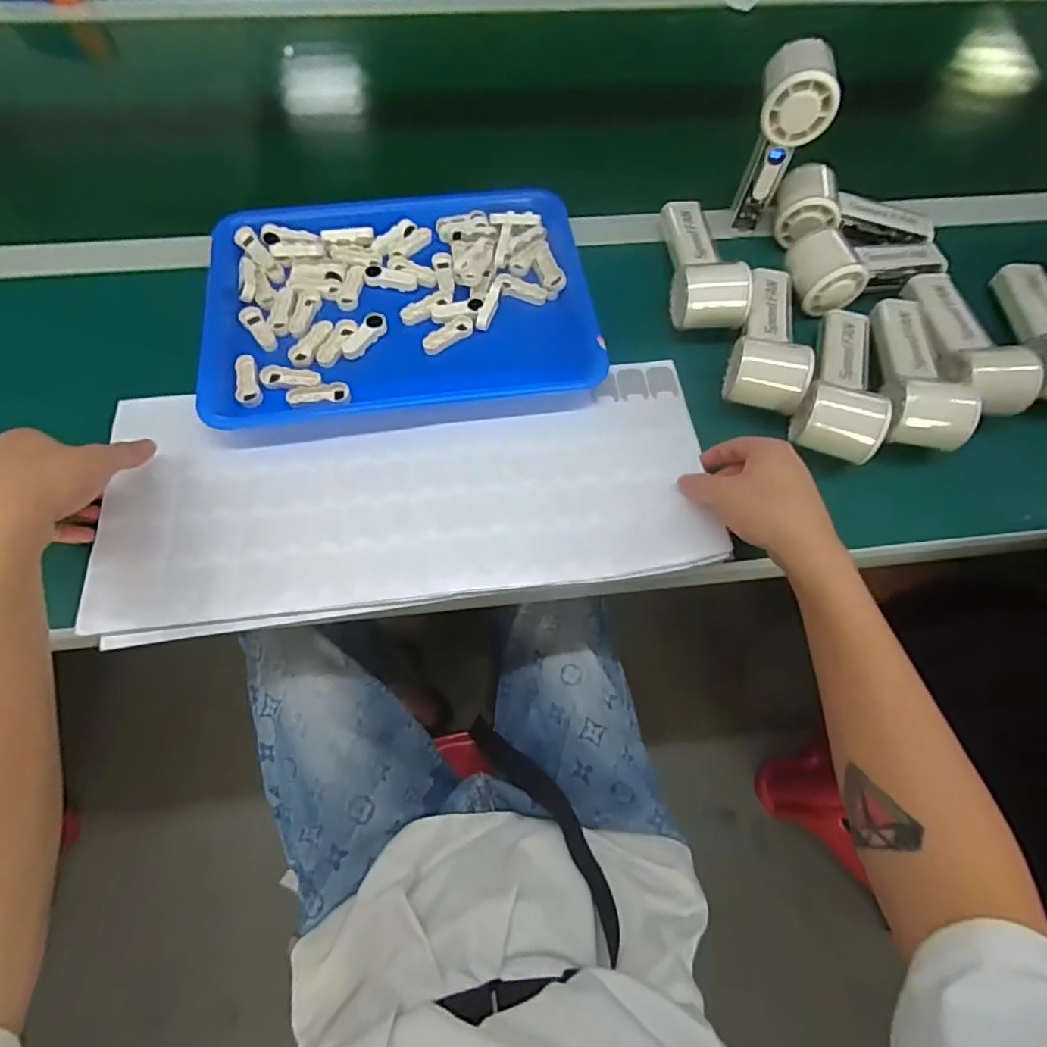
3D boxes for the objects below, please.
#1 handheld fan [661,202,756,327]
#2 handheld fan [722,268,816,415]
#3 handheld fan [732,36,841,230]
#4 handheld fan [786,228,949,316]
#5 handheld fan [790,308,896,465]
[{"bbox_3d":[0.164,-0.246,0.529,0.059,0.050,0.154,-4,66,-3],"label":"handheld fan"},{"bbox_3d":[0.218,-0.167,0.496,0.058,0.051,0.149,16,66,5],"label":"handheld fan"},{"bbox_3d":[0.229,-0.348,0.523,0.056,0.146,0.064,7,66,1],"label":"handheld fan"},{"bbox_3d":[0.330,-0.247,0.532,0.153,0.046,0.066,-12,67,-7],"label":"handheld fan"},{"bbox_3d":[0.272,-0.129,0.473,0.058,0.047,0.163,20,67,7],"label":"handheld fan"}]

